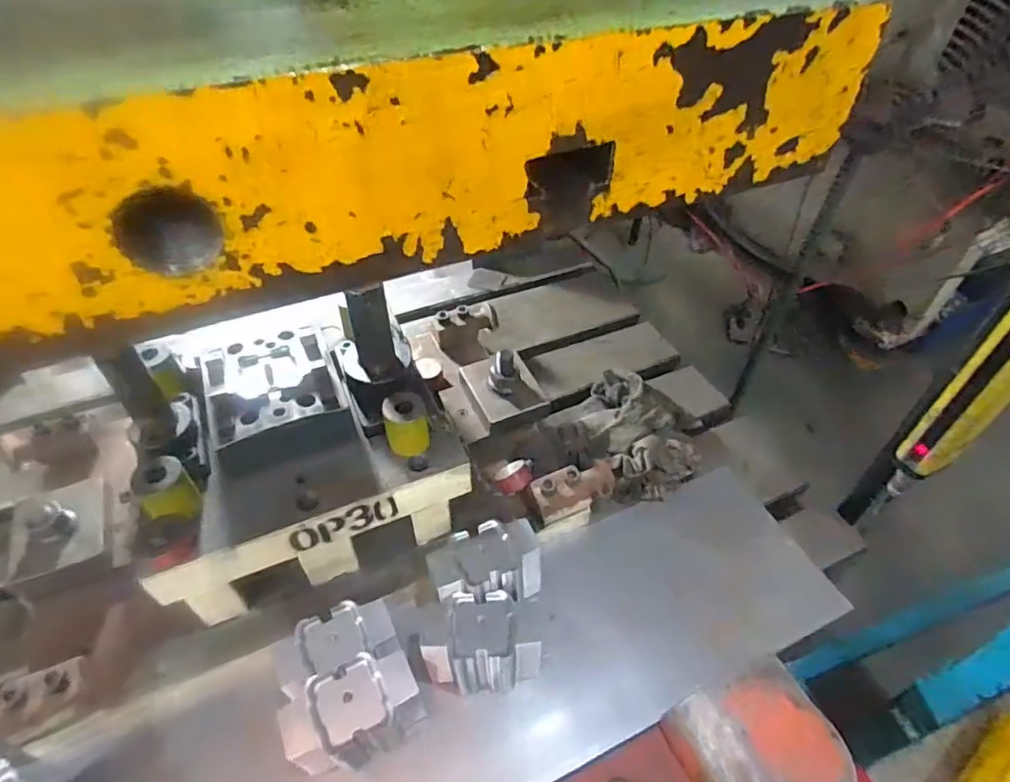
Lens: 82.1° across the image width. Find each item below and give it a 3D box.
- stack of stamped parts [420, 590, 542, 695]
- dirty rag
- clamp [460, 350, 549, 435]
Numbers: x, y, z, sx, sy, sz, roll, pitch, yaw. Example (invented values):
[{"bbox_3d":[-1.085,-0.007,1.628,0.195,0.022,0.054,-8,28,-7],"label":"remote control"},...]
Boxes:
[{"bbox_3d":[-0.021,0.233,0.530,0.105,0.081,0.069,-5,46,-6],"label":"stack of stamped parts"},{"bbox_3d":[0.165,0.044,0.732,0.163,0.058,0.172,-34,55,-30],"label":"dirty rag"},{"bbox_3d":[0.000,-0.007,0.716,0.085,0.079,0.103,-19,49,-19],"label":"clamp"}]

